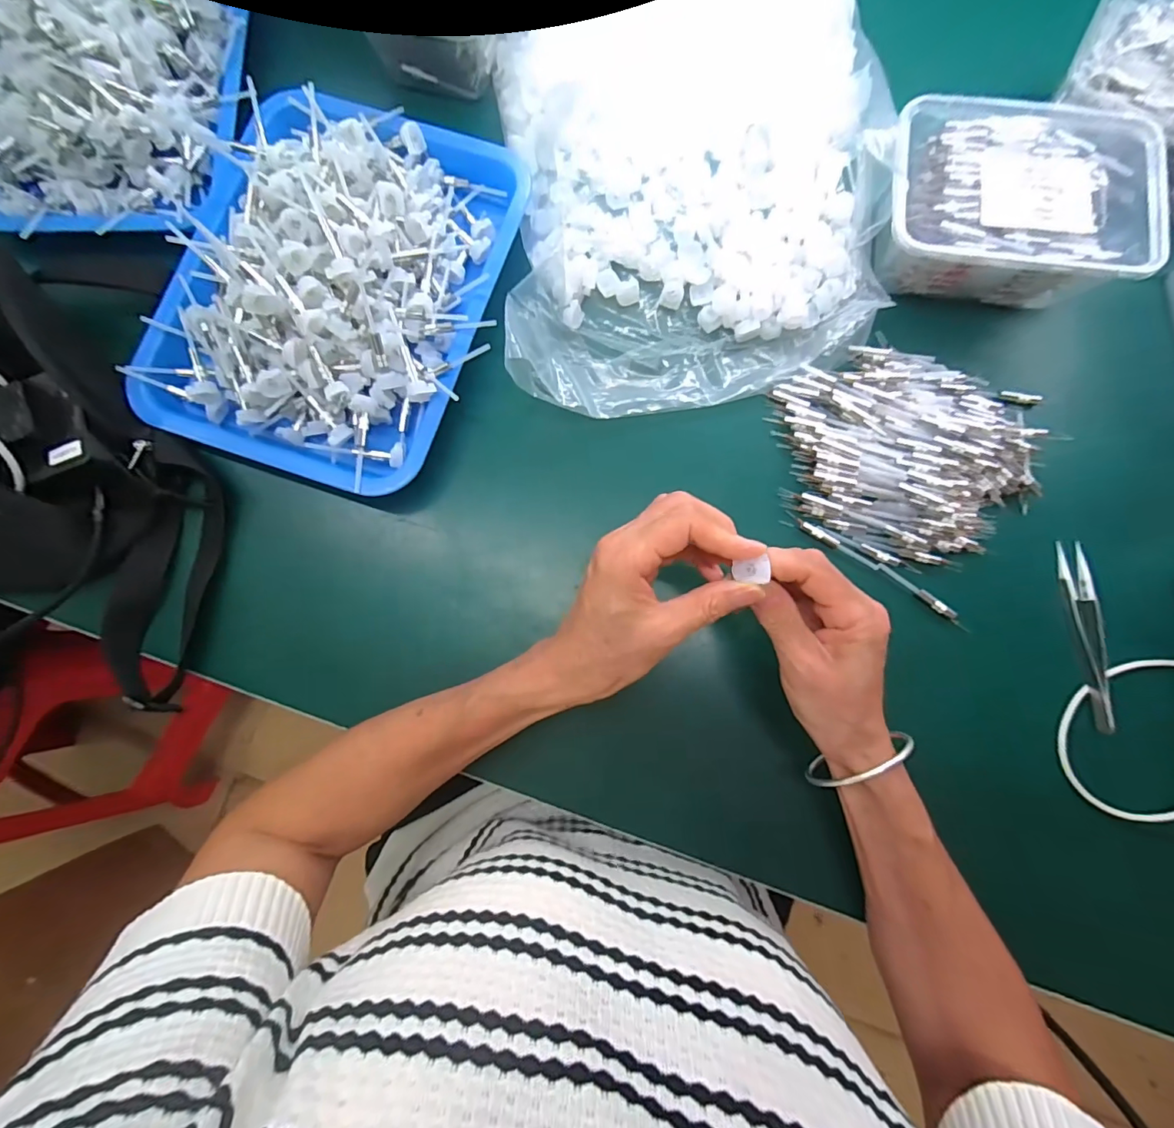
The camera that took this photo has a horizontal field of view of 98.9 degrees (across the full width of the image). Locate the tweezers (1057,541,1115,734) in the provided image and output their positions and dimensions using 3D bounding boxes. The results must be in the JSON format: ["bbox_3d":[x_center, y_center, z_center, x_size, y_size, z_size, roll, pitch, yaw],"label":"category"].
[{"bbox_3d":[0.336,0.047,0.338,0.018,0.016,0.123,-1,83,1],"label":"tweezers"}]

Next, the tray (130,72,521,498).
[{"bbox_3d":[-0.181,-0.207,0.355,0.220,0.060,0.286,19,84,3],"label":"tray"}]

